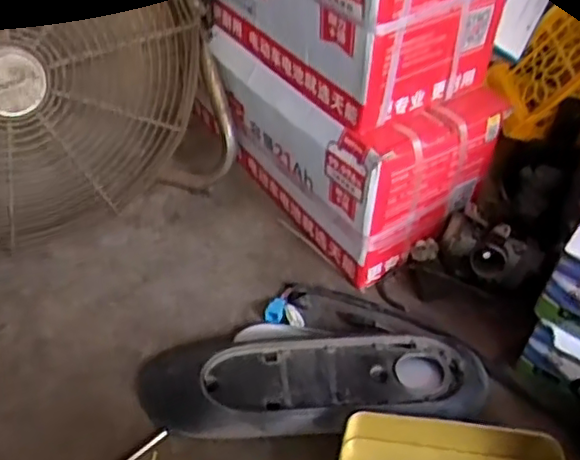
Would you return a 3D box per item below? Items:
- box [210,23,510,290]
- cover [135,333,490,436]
[{"bbox_3d":[0.071,-0.136,0.870,0.205,0.195,0.348,-27,53,-26],"label":"box"},{"bbox_3d":[0.025,0.150,0.710,0.370,0.043,0.153,-3,46,-5],"label":"cover"}]

